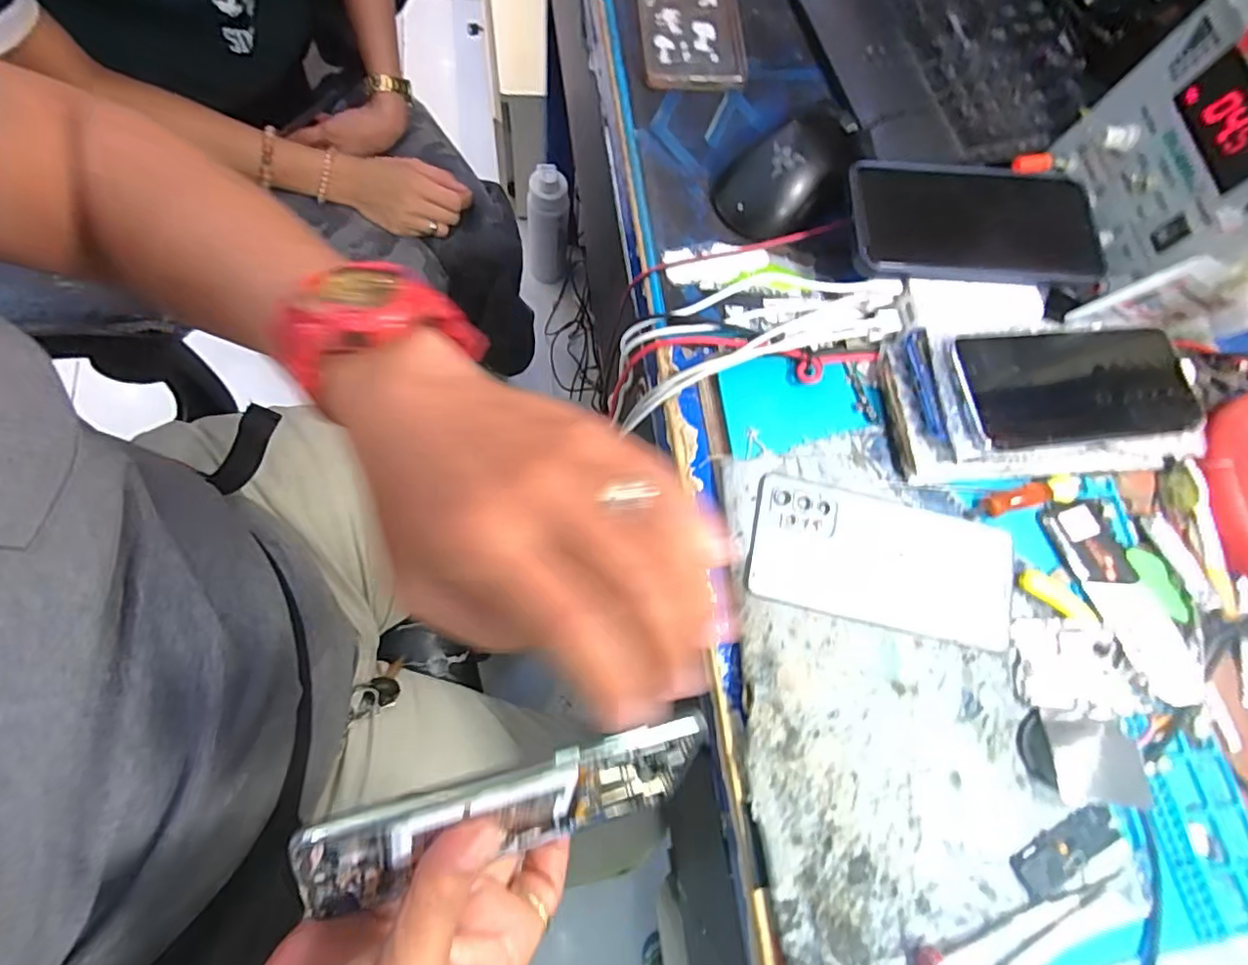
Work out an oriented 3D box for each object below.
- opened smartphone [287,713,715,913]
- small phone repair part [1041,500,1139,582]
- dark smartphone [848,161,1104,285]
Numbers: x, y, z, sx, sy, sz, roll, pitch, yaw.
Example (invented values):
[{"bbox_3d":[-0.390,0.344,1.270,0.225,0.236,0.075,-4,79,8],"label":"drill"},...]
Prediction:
[{"bbox_3d":[-0.042,0.134,0.234,0.155,0.072,0.008,-4,40,-26],"label":"opened smartphone"},{"bbox_3d":[0.284,0.039,0.350,0.042,0.007,0.053,-16,77,-12],"label":"small phone repair part"},{"bbox_3d":[0.220,-0.165,0.359,0.153,0.014,0.083,0,73,-3],"label":"dark smartphone"}]

